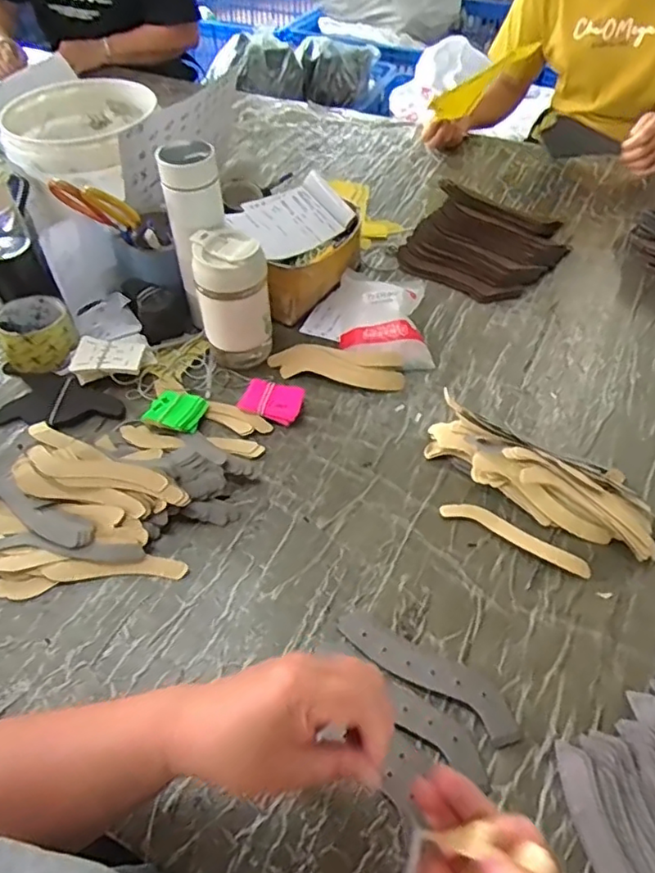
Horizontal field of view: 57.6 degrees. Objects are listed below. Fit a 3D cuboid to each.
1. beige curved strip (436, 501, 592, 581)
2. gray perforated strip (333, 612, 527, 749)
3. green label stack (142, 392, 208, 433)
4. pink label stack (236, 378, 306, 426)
[{"bbox_3d":[0.185,0.095,0.586,0.147,0.004,0.028,23,54,20],"label":"beige curved strip"},{"bbox_3d":[0.084,0.197,0.503,0.164,0.006,0.043,26,44,23],"label":"gray perforated strip"},{"bbox_3d":[-0.176,-0.030,0.692,0.063,0.012,0.054,17,52,15],"label":"green label stack"},{"bbox_3d":[-0.066,-0.040,0.703,0.070,0.019,0.050,17,52,15],"label":"pink label stack"}]

